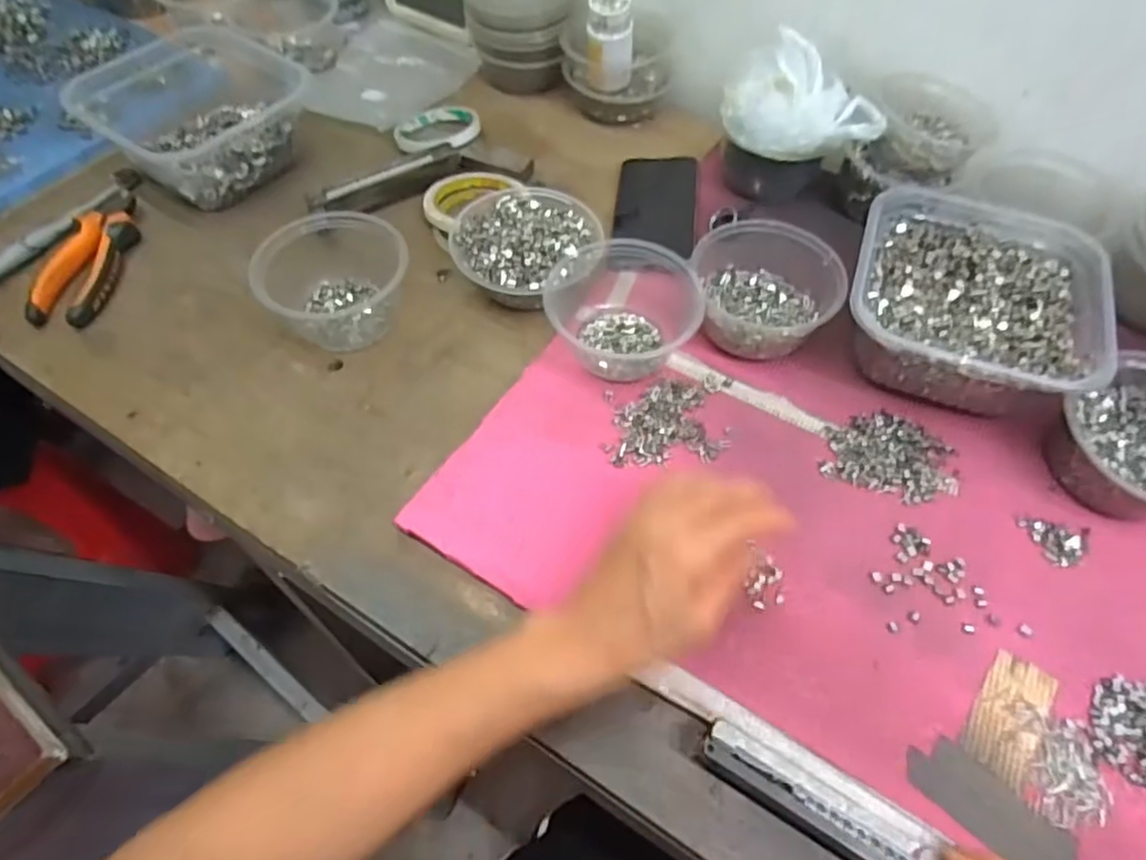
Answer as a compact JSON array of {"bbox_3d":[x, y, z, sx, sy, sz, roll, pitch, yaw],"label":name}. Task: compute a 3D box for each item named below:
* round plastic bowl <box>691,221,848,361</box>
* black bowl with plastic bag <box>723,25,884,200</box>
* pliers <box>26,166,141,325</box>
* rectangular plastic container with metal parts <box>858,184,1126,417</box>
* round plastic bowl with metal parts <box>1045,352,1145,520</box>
[{"bbox_3d":[0.148,-0.110,0.533,0.104,0.059,0.106,1,56,-2],"label":"round plastic bowl"},{"bbox_3d":[0.198,-0.265,0.607,0.125,0.105,0.099,6,58,4],"label":"black bowl with plastic bag"},{"bbox_3d":[-0.409,-0.165,0.585,0.058,0.022,0.182,3,56,0],"label":"pliers"},{"bbox_3d":[0.297,-0.096,0.521,0.168,0.071,0.175,18,59,11],"label":"rectangular plastic container with metal parts"},{"bbox_3d":[0.386,0.012,0.461,0.113,0.056,0.104,1,56,-2],"label":"round plastic bowl with metal parts"}]

